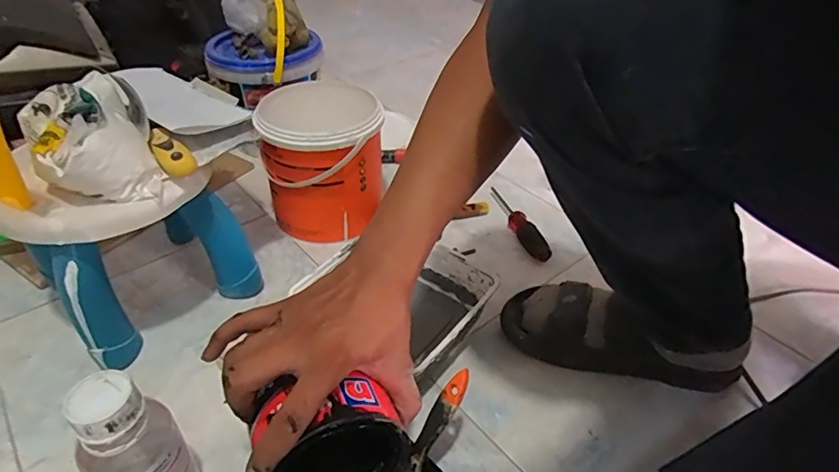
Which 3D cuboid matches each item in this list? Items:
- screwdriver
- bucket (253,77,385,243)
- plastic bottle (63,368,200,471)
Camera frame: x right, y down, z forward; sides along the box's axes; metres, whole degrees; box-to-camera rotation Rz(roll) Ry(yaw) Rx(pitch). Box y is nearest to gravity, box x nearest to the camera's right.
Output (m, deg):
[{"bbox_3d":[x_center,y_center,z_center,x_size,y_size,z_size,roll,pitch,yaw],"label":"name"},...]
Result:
[{"bbox_3d":[0.160,-0.018,0.827,0.032,0.032,0.162,-10,41,-14],"label":"screwdriver"},{"bbox_3d":[-0.147,-0.106,0.793,0.161,0.193,0.157,-8,40,-12],"label":"bucket"},{"bbox_3d":[-0.240,0.191,0.444,0.070,0.173,0.054,-31,50,-34],"label":"plastic bottle"}]

